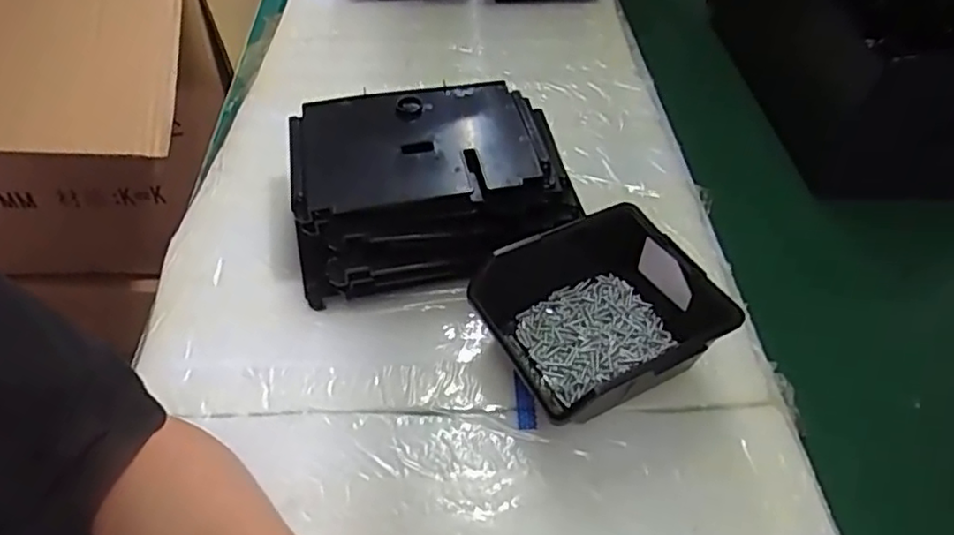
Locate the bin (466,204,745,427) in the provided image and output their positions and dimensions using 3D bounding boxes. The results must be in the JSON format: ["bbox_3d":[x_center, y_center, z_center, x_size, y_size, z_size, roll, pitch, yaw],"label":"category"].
[{"bbox_3d":[0.076,0.032,0.431,0.132,0.065,0.128,-19,51,-18],"label":"bin"}]

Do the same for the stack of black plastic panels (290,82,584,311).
[{"bbox_3d":[-0.035,-0.057,0.502,0.197,0.078,0.152,-7,49,-8],"label":"stack of black plastic panels"}]

